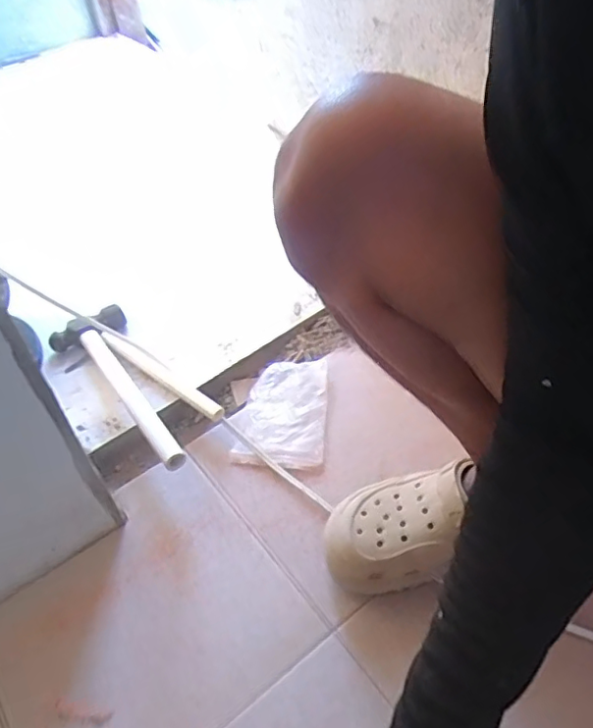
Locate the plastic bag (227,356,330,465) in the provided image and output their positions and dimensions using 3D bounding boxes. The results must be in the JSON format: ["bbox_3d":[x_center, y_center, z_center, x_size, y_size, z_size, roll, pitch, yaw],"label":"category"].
[{"bbox_3d":[-0.022,0.063,0.788,0.122,0.029,0.163,1,49,6],"label":"plastic bag"}]

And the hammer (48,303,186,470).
[{"bbox_3d":[-0.230,0.031,0.788,0.101,0.045,0.259,-31,68,-21],"label":"hammer"}]

